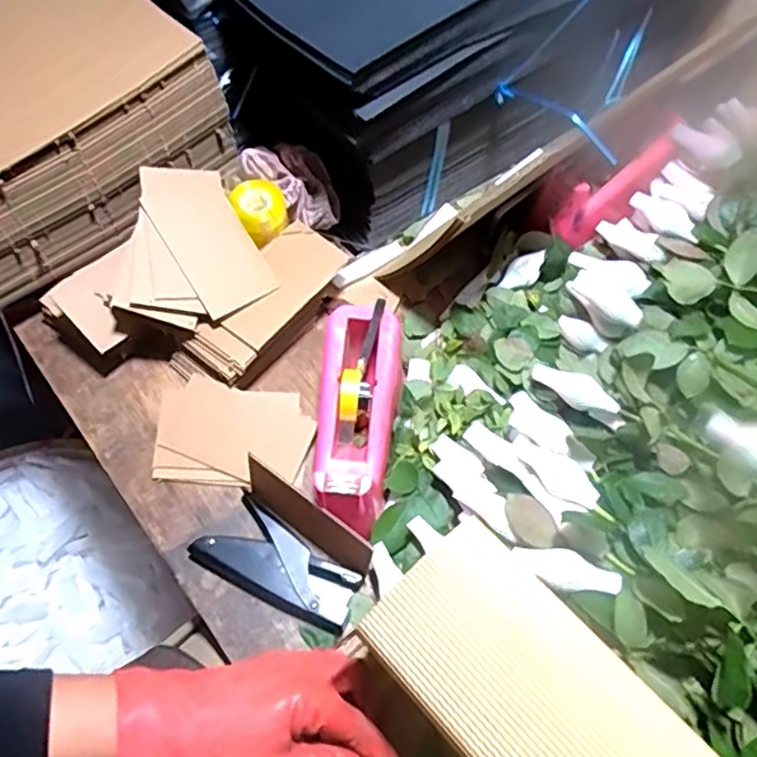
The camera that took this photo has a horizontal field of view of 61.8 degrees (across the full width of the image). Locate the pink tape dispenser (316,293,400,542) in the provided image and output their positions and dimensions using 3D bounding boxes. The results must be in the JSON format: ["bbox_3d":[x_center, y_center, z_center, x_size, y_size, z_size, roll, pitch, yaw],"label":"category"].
[{"bbox_3d":[-0.021,0.039,0.581,0.075,0.087,0.196,4,62,1],"label":"pink tape dispenser"}]

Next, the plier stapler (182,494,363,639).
[{"bbox_3d":[-0.088,0.169,0.563,0.144,0.022,0.070,31,66,14],"label":"plier stapler"}]

